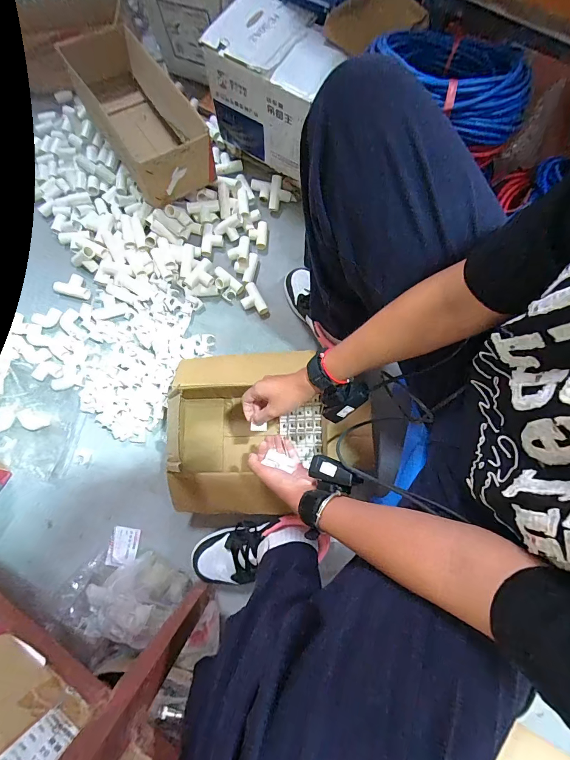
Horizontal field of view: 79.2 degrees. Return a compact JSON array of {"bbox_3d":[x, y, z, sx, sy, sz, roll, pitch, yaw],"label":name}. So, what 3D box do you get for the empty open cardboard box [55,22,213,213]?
[{"bbox_3d":[-0.321,-0.581,0.774,0.167,0.145,0.440,-32,79,-7],"label":"empty open cardboard box"}]

